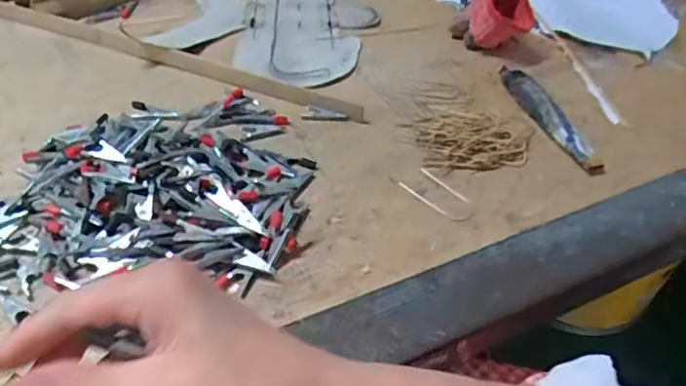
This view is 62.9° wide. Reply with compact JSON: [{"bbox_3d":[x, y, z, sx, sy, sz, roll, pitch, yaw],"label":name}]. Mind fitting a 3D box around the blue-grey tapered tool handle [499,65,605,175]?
[{"bbox_3d":[0.196,-0.077,0.539,0.021,0.021,0.156,-13,48,-17],"label":"blue-grey tapered tool handle"}]

